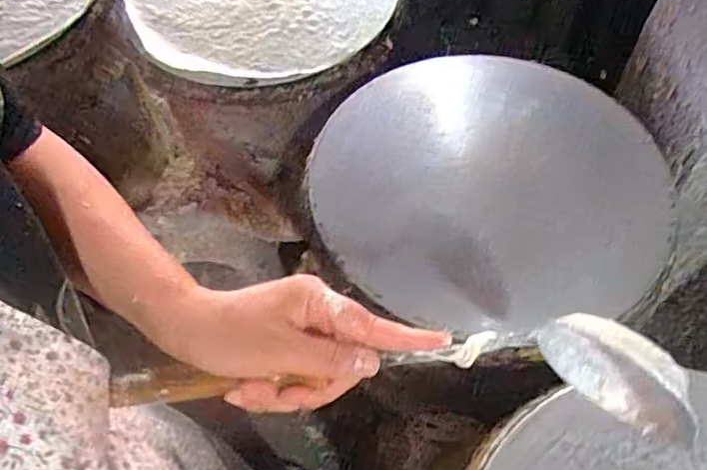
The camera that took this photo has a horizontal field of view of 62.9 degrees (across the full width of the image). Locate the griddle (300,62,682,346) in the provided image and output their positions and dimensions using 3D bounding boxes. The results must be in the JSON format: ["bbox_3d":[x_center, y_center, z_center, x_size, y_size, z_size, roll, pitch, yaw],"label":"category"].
[{"bbox_3d":[0.143,-0.067,0.650,0.371,0.027,0.364,-1,58,2],"label":"griddle"}]

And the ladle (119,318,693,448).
[{"bbox_3d":[0.018,0.082,0.338,0.332,0.093,0.054,-1,58,1],"label":"ladle"}]

